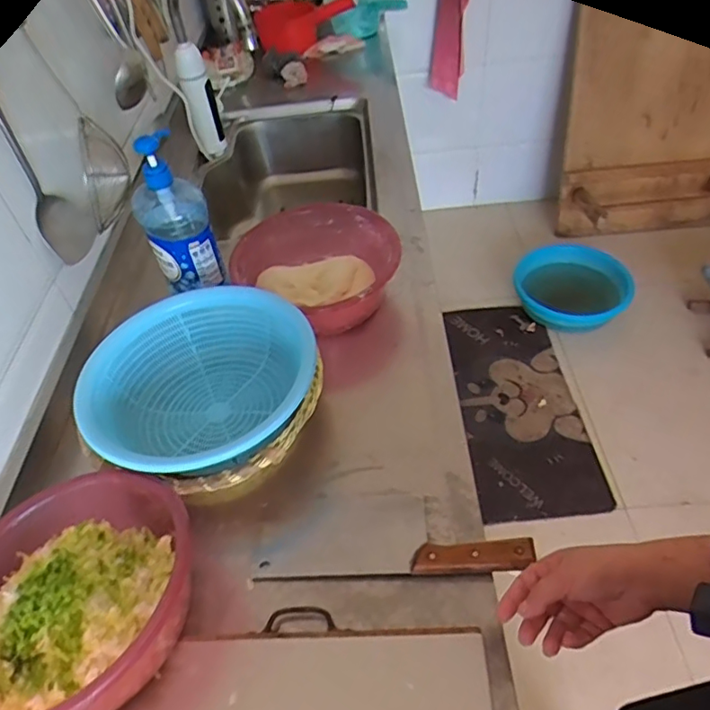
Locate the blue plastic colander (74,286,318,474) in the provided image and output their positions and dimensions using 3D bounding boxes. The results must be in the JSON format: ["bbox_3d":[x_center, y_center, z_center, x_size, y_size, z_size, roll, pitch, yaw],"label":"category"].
[{"bbox_3d":[-0.189,0.042,0.717,0.282,0.098,0.271,-28,51,-19],"label":"blue plastic colander"}]

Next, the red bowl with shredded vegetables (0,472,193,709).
[{"bbox_3d":[-0.279,0.238,0.551,0.227,0.099,0.239,-3,47,3],"label":"red bowl with shredded vegetables"}]

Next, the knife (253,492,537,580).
[{"bbox_3d":[0.039,0.187,0.609,0.274,0.025,0.096,-2,47,4],"label":"knife"}]

